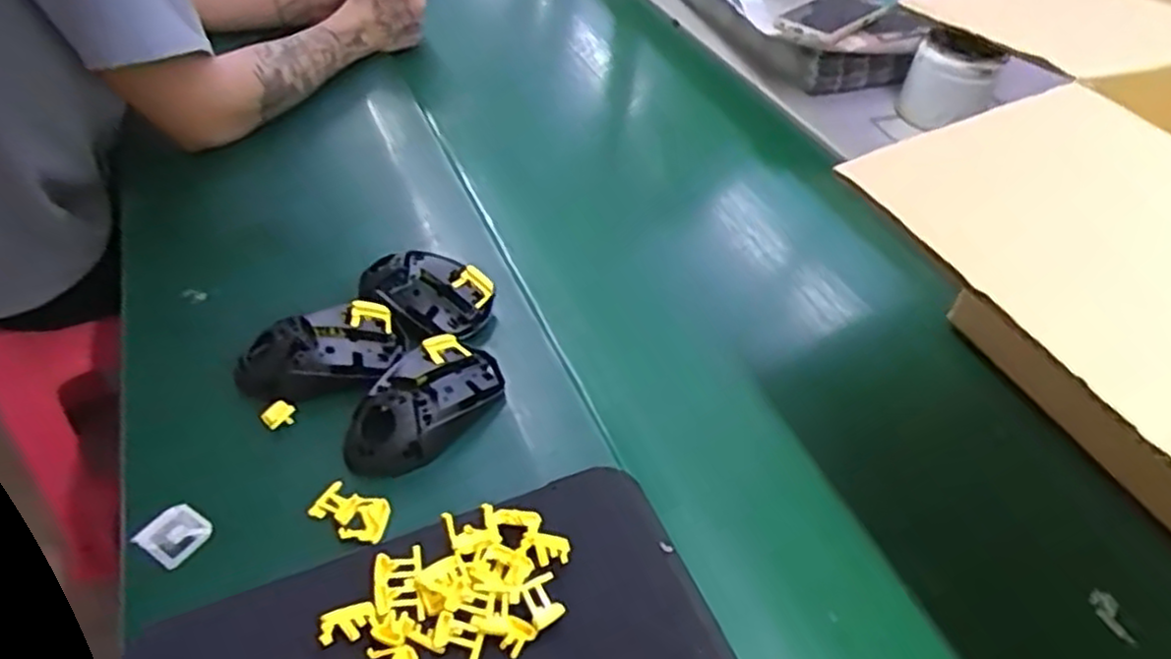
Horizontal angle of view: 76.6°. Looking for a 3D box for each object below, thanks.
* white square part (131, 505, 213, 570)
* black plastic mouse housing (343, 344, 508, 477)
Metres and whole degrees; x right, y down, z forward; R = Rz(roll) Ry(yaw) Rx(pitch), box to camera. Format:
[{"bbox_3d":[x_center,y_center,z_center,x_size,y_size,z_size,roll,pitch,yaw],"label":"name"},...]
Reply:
[{"bbox_3d":[-0.247,0.124,0.446,0.034,0.007,0.033,27,48,20],"label":"white square part"},{"bbox_3d":[-0.108,0.049,0.497,0.059,0.032,0.118,34,51,26],"label":"black plastic mouse housing"}]

